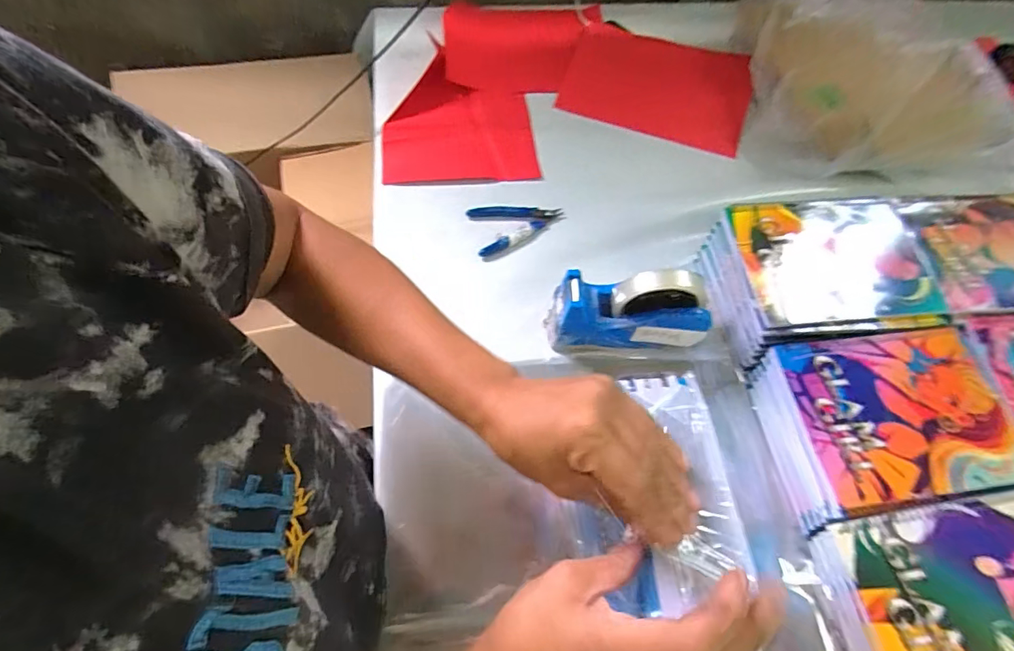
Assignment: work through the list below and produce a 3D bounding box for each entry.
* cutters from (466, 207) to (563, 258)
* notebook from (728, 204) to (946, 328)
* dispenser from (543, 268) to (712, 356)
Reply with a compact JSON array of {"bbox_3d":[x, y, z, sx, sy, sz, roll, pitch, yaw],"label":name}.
[{"bbox_3d":[0.014,-0.129,0.610,0.114,0.012,0.073,-14,64,-10],"label":"cutters"},{"bbox_3d":[0.349,-0.071,0.508,0.196,0.009,0.142,-5,63,-6],"label":"notebook"},{"bbox_3d":[0.126,-0.010,0.499,0.156,0.110,0.053,5,63,-1],"label":"dispenser"}]

